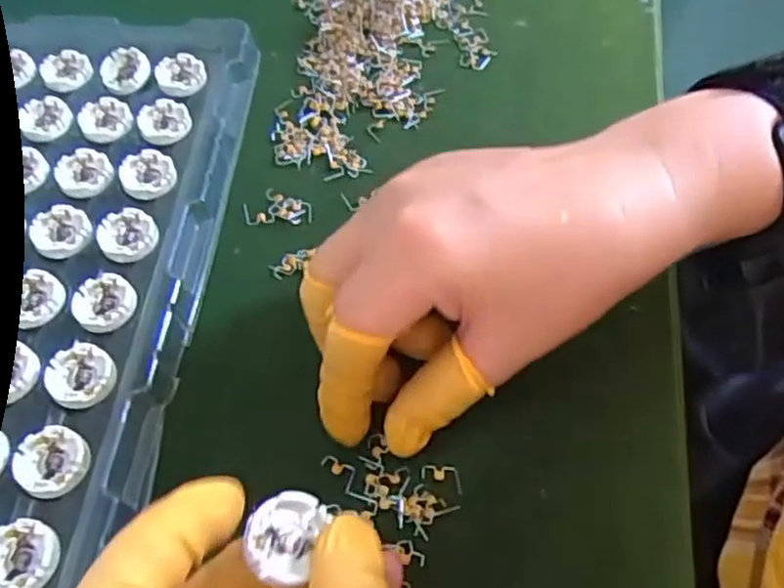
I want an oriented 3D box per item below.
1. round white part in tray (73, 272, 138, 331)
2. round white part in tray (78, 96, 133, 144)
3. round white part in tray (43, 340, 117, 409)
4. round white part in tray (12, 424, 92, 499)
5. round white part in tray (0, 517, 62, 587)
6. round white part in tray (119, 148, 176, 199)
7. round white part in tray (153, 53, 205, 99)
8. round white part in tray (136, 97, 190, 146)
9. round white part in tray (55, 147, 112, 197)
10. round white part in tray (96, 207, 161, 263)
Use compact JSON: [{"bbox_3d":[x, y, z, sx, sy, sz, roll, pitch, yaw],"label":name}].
[{"bbox_3d":[-0.109,0.003,0.273,0.024,0.004,0.022,-2,58,3],"label":"round white part in tray"},{"bbox_3d":[-0.130,-0.080,0.328,0.022,0.004,0.026,-14,58,-4],"label":"round white part in tray"},{"bbox_3d":[-0.111,0.028,0.257,0.025,0.004,0.023,-2,58,3],"label":"round white part in tray"},{"bbox_3d":[-0.114,0.055,0.240,0.025,0.004,0.023,-2,58,3],"label":"round white part in tray"},{"bbox_3d":[-0.116,0.082,0.224,0.024,0.004,0.023,-2,58,3],"label":"round white part in tray"},{"bbox_3d":[-0.104,-0.052,0.307,0.022,0.004,0.024,-2,58,3],"label":"round white part in tray"},{"bbox_3d":[-0.100,-0.105,0.340,0.023,0.004,0.027,-15,58,-5],"label":"round white part in tray"},{"bbox_3d":[-0.103,-0.078,0.325,0.023,0.004,0.025,-2,58,3],"label":"round white part in tray"},{"bbox_3d":[-0.132,-0.053,0.308,0.023,0.004,0.025,-2,58,3],"label":"round white part in tray"},{"bbox_3d":[-0.107,-0.024,0.290,0.023,0.004,0.025,-2,58,3],"label":"round white part in tray"}]

